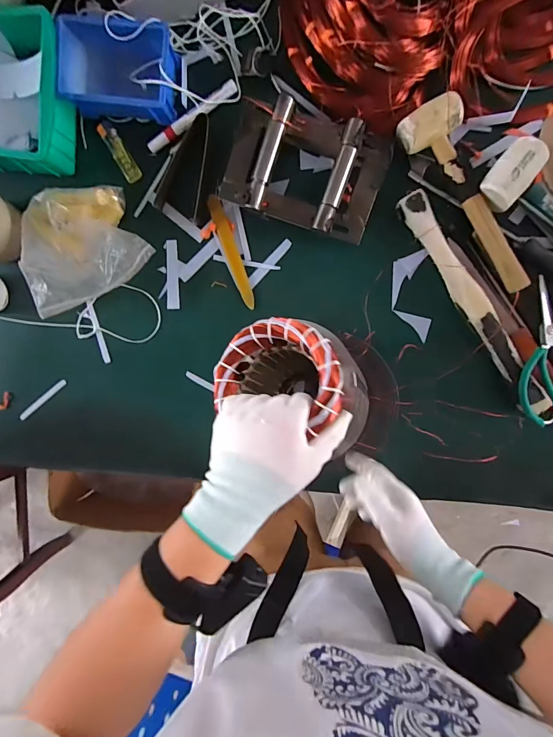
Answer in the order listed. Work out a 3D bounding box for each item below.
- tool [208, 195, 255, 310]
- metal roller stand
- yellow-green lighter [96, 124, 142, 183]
[{"bbox_3d":[-0.063,-0.165,0.523,0.021,0.005,0.162,-19,96,7],"label":"tool"},{"bbox_3d":[0.036,-0.257,0.478,0.200,0.050,0.141,20,99,2],"label":"metal roller stand"},{"bbox_3d":[-0.221,-0.305,0.516,0.022,0.011,0.084,-30,94,8],"label":"yellow-green lighter"}]

